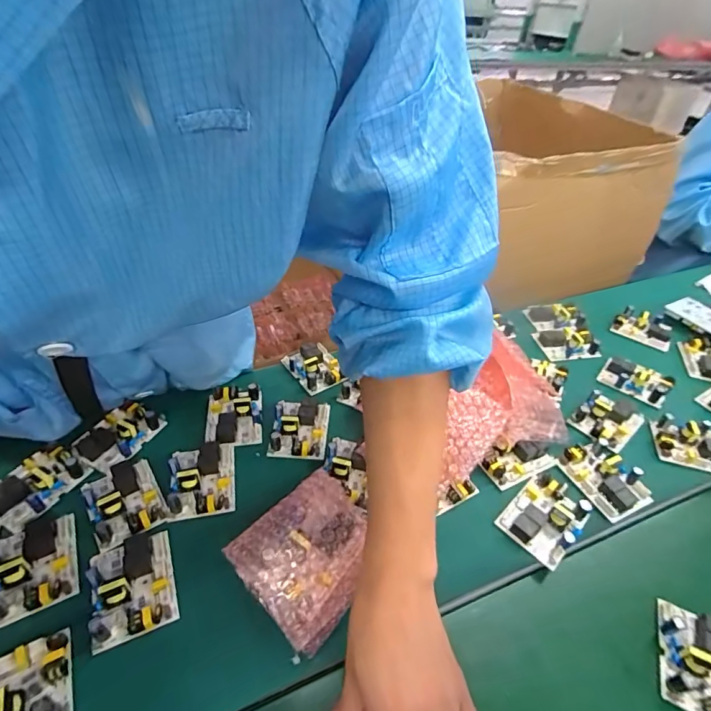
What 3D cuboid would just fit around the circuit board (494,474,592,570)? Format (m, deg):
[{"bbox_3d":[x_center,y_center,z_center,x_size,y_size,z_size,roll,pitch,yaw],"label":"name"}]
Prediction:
[{"bbox_3d":[0.188,0.156,0.425,0.081,0.026,0.062,-31,53,-33],"label":"circuit board"}]

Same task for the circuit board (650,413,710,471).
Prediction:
[{"bbox_3d":[0.393,0.102,0.505,0.070,0.026,0.063,17,44,13],"label":"circuit board"}]

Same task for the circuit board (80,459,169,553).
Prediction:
[{"bbox_3d":[-0.222,0.137,0.414,0.060,0.025,0.081,-25,50,-28],"label":"circuit board"}]

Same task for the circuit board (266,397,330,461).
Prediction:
[{"bbox_3d":[-0.063,0.079,0.494,0.061,0.025,0.078,5,42,0],"label":"circuit board"}]

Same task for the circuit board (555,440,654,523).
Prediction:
[{"bbox_3d":[0.268,0.128,0.464,0.063,0.022,0.080,-15,46,-20],"label":"circuit board"}]

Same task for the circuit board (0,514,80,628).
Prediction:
[{"bbox_3d":[-0.275,0.174,0.367,0.060,0.027,0.085,-20,48,-25],"label":"circuit board"}]

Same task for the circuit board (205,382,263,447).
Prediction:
[{"bbox_3d":[-0.141,0.067,0.503,0.060,0.016,0.080,-4,43,-10],"label":"circuit board"}]

